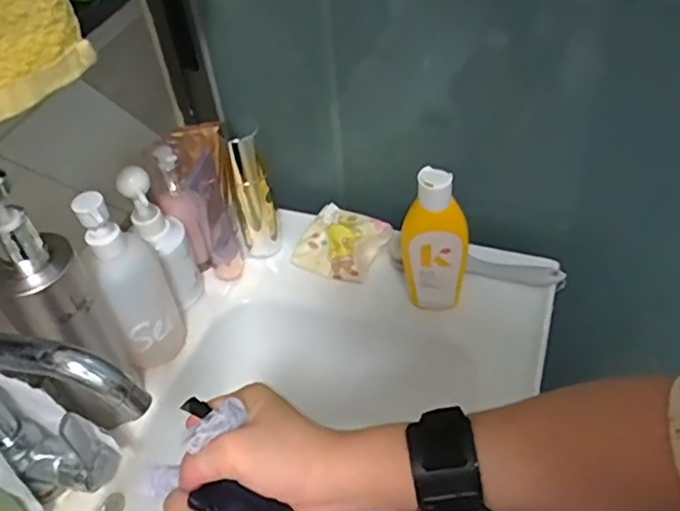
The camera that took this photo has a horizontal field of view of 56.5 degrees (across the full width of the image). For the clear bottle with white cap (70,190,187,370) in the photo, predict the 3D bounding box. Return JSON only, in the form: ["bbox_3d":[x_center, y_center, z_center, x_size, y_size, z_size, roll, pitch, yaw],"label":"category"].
[{"bbox_3d":[-0.196,0.030,0.610,0.056,0.215,0.051,-20,48,-13],"label":"clear bottle with white cap"}]

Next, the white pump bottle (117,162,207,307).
[{"bbox_3d":[-0.188,-0.015,0.671,0.051,0.172,0.050,-20,48,-13],"label":"white pump bottle"}]

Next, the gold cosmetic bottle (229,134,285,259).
[{"bbox_3d":[-0.101,-0.072,0.737,0.049,0.163,0.053,-13,47,-6],"label":"gold cosmetic bottle"}]

